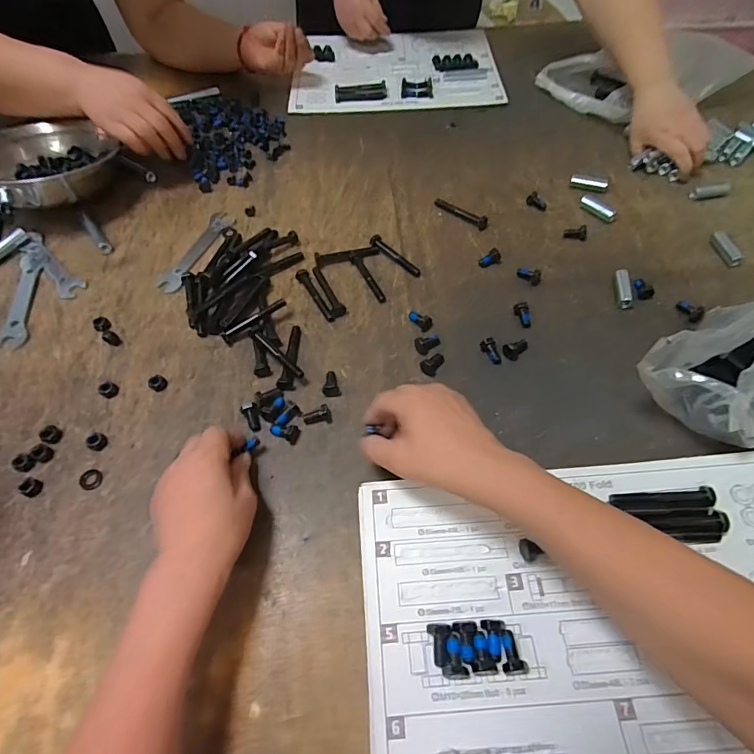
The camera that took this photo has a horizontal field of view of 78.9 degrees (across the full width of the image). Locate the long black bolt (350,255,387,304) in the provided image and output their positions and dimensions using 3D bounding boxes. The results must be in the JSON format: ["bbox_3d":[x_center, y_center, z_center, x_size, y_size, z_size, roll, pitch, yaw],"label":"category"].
[{"bbox_3d":[-0.012,-0.119,0.553,0.014,0.009,0.082,-20,59,-9],"label":"long black bolt"}]

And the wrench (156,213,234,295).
[{"bbox_3d":[-0.232,-0.164,0.593,0.035,0.004,0.154,13,60,10],"label":"wrench"}]

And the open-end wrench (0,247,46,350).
[{"bbox_3d":[-0.429,-0.101,0.557,0.030,0.006,0.167,-13,58,-5],"label":"open-end wrench"}]

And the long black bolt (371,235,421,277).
[{"bbox_3d":[0.023,-0.152,0.570,0.019,0.015,0.080,-36,61,-20],"label":"long black bolt"}]

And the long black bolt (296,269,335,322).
[{"bbox_3d":[-0.074,-0.097,0.539,0.015,0.008,0.086,-25,60,-12],"label":"long black bolt"}]

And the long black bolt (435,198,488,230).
[{"bbox_3d":[0.114,-0.221,0.615,0.080,0.013,0.014,38,67,23],"label":"long black bolt"}]

